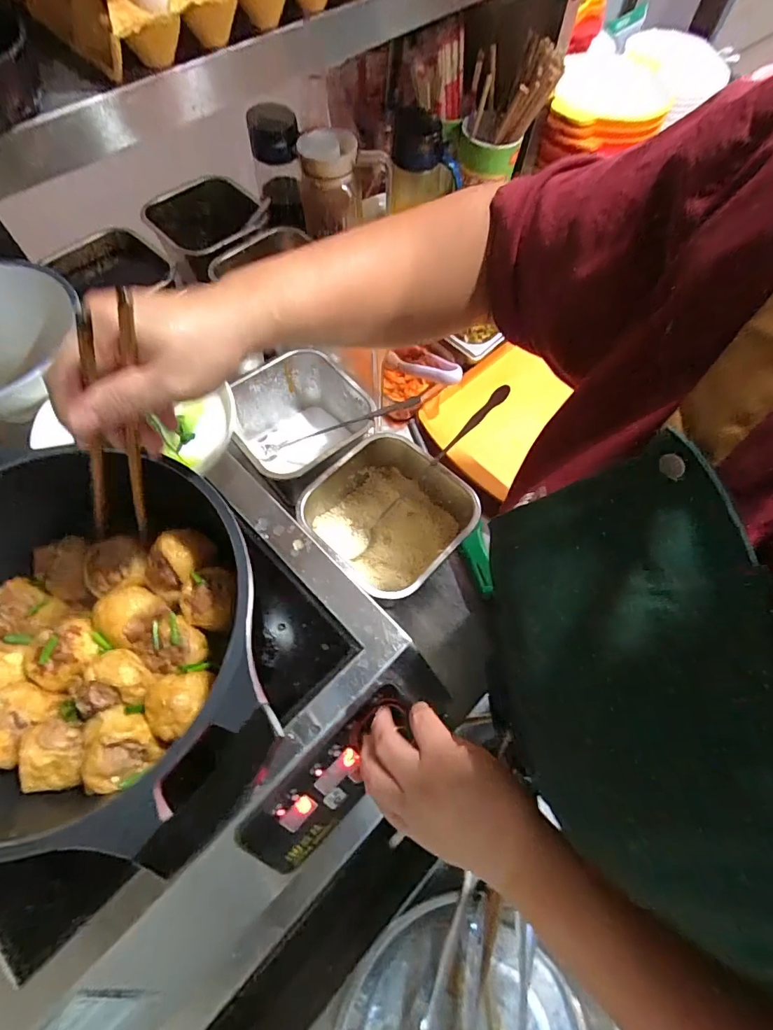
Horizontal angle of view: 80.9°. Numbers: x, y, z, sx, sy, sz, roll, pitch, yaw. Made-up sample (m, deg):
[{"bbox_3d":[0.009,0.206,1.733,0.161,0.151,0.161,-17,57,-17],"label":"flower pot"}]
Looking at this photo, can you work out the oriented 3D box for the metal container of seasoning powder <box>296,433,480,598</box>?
[{"bbox_3d":[0.002,0.013,0.506,0.152,0.101,0.150,41,70,17],"label":"metal container of seasoning powder"}]

